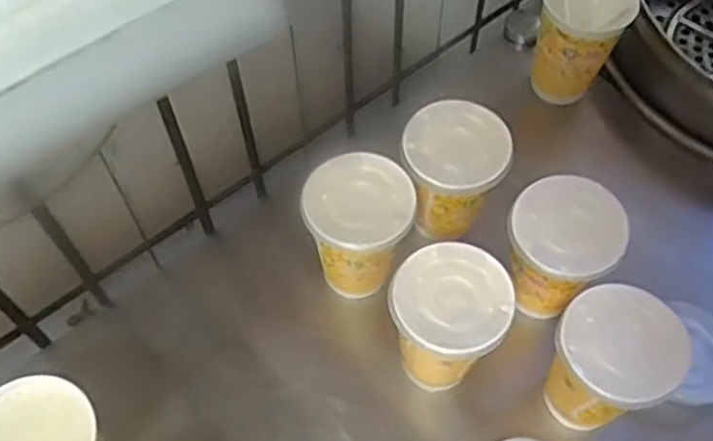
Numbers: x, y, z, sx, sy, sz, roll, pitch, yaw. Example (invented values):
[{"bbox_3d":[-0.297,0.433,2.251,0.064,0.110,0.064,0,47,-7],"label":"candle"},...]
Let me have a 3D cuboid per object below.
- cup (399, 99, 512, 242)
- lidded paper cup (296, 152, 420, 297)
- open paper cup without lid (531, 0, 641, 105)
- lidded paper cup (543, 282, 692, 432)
[{"bbox_3d":[0.072,-0.033,0.573,0.077,0.095,0.076,0,59,0],"label":"cup"},{"bbox_3d":[0.001,0.008,0.552,0.076,0.095,0.073,0,59,0],"label":"lidded paper cup"},{"bbox_3d":[0.192,-0.160,0.646,0.074,0.097,0.073,23,62,13],"label":"open paper cup without lid"},{"bbox_3d":[0.164,0.105,0.504,0.081,0.118,0.074,0,59,0],"label":"lidded paper cup"}]

